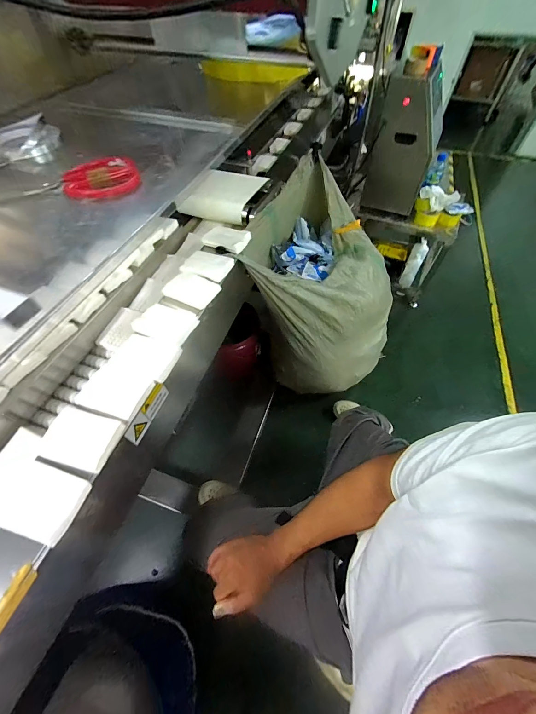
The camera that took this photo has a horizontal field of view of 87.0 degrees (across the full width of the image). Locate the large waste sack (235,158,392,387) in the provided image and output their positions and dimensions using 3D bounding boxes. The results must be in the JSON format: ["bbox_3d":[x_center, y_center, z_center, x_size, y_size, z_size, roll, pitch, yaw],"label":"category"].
[{"bbox_3d":[0.260,-0.230,1.115,0.483,0.700,0.681,18,57,12],"label":"large waste sack"}]

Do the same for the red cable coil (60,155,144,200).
[{"bbox_3d":[-0.231,-0.250,0.391,0.096,0.020,0.082,-24,59,-16],"label":"red cable coil"}]

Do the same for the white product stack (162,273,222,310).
[{"bbox_3d":[-0.160,-0.142,0.594,0.101,0.016,0.074,21,58,14],"label":"white product stack"}]

